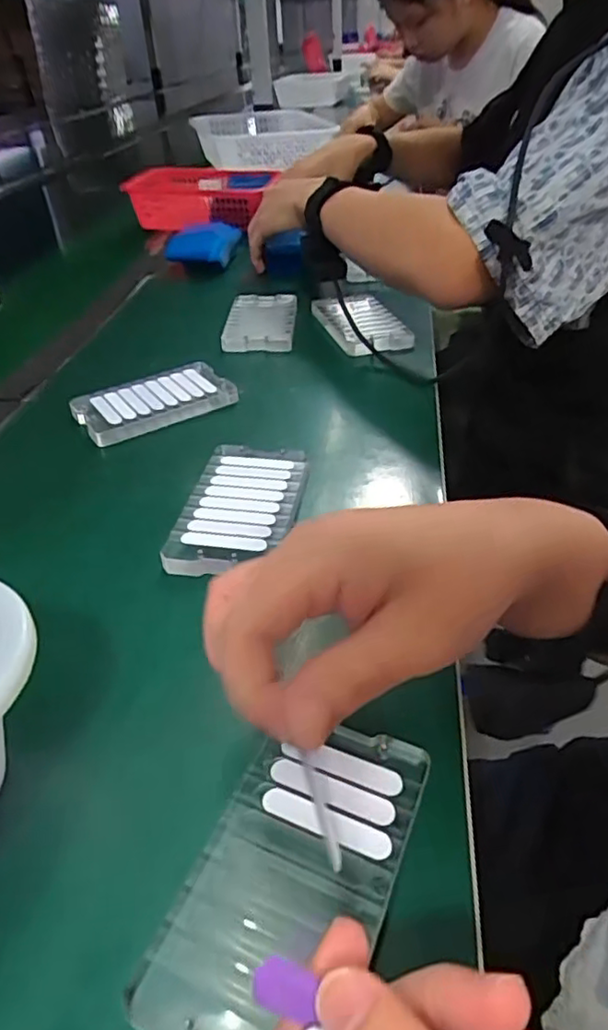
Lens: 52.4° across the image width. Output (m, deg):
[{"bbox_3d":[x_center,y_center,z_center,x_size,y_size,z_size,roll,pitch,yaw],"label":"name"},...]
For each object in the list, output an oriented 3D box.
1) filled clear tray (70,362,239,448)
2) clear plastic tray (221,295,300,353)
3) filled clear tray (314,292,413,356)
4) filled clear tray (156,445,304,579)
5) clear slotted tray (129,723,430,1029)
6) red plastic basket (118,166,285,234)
[{"bbox_3d":[-0.123,-0.094,0.510,0.120,0.018,0.067,-25,44,-25],"label":"filled clear tray"},{"bbox_3d":[-0.042,-0.199,0.635,0.067,0.020,0.118,1,39,5],"label":"clear plastic tray"},{"bbox_3d":[0.057,-0.197,0.630,0.067,0.019,0.131,-12,40,-12],"label":"filled clear tray"},{"bbox_3d":[-0.039,-0.003,0.392,0.068,0.018,0.117,5,39,10],"label":"filled clear tray"},{"bbox_3d":[-0.002,0.129,0.225,0.066,0.015,0.119,14,42,20],"label":"clear slotted tray"},{"bbox_3d":[-0.156,-0.501,0.983,0.216,0.069,0.189,3,39,7],"label":"red plastic basket"}]

